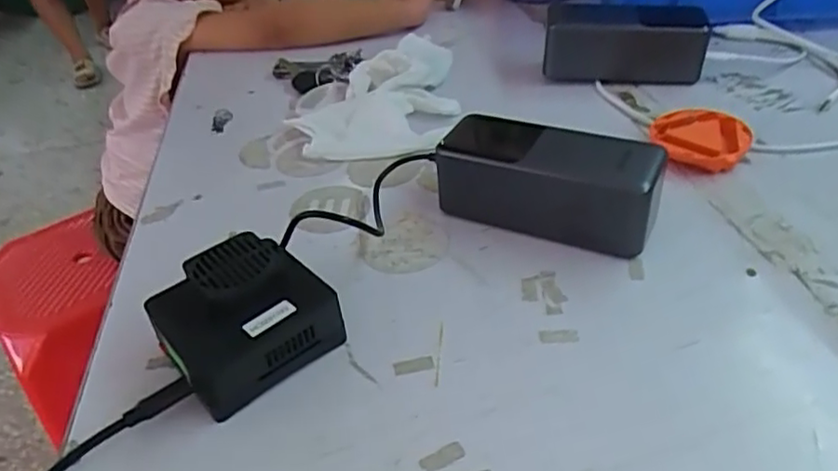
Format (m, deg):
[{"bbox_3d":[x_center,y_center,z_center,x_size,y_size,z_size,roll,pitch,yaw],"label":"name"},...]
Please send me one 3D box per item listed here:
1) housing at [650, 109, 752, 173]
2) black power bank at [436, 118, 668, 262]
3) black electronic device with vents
[{"bbox_3d":[0.200,-0.067,0.453,0.065,0.020,0.061,4,38,13],"label":"housing"},{"bbox_3d":[0.079,-0.035,0.400,0.131,0.052,0.057,12,40,22],"label":"black power bank"},{"bbox_3d":[-0.089,0.041,0.323,0.075,0.049,0.065,-31,43,-30],"label":"black electronic device with vents"}]

